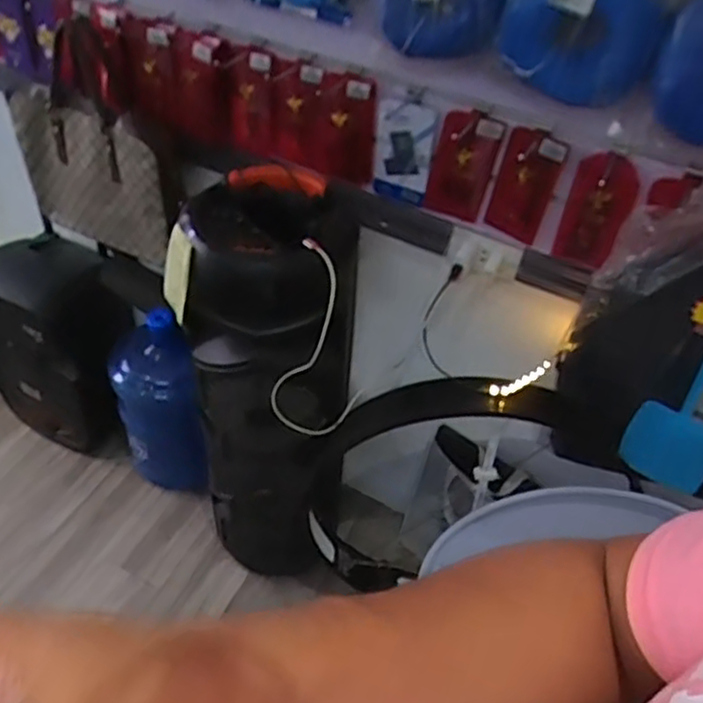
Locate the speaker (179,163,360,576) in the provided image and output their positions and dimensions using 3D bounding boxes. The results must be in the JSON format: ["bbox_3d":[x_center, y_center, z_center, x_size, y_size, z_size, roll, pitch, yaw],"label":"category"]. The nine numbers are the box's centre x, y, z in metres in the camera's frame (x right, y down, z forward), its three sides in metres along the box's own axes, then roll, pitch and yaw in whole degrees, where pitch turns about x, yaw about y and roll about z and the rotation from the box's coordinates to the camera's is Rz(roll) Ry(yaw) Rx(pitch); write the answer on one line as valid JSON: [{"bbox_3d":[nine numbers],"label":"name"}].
[{"bbox_3d":[-0.138,0.090,1.237,0.253,0.803,0.247,9,44,3],"label":"speaker"}]

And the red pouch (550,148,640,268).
[{"bbox_3d":[0.348,-0.199,0.957,0.095,0.180,0.024,5,46,0],"label":"red pouch"}]

